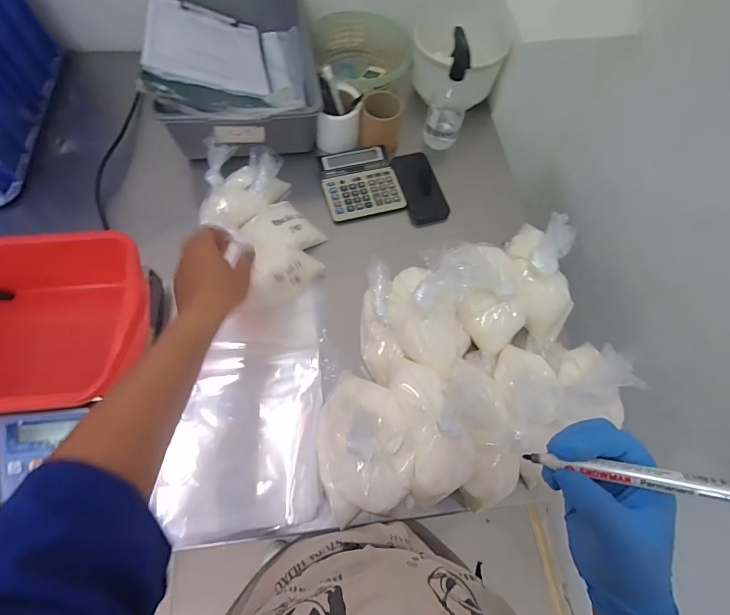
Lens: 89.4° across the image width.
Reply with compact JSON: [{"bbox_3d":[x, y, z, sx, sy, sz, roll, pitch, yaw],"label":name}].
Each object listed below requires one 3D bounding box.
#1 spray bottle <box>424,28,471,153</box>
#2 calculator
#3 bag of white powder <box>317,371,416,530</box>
[{"bbox_3d":[0.176,-0.423,0.740,0.082,0.198,0.068,13,66,2],"label":"spray bottle"},{"bbox_3d":[-0.007,-0.254,0.748,0.153,0.022,0.156,-14,67,-10],"label":"calculator"},{"bbox_3d":[-0.006,0.176,0.484,0.121,0.103,0.186,-11,67,-9],"label":"bag of white powder"}]

